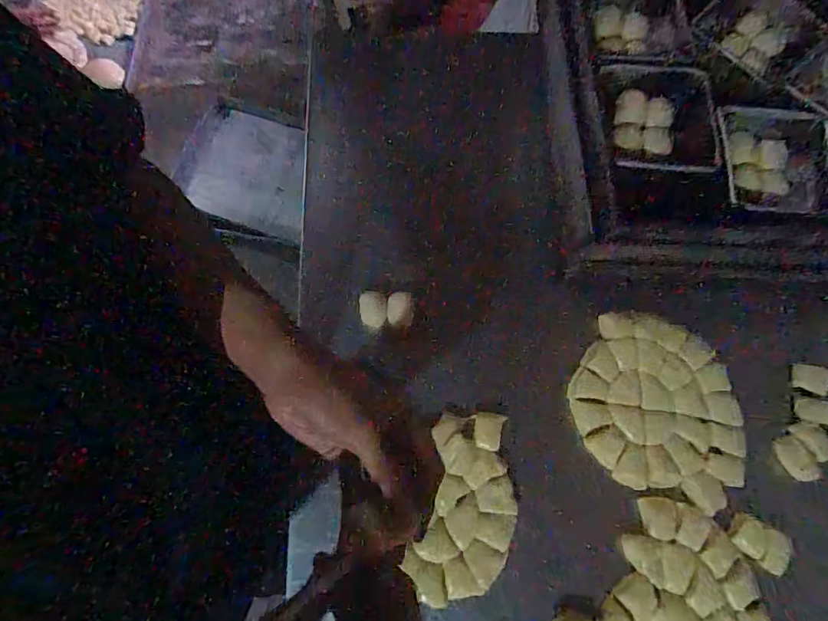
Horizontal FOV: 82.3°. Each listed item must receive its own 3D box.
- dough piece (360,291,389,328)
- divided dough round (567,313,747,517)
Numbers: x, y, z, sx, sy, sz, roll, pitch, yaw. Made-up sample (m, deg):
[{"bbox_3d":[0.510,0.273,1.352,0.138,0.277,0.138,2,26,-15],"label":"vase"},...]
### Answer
[{"bbox_3d":[-0.048,-0.001,0.554,0.032,0.018,0.036,5,72,3],"label":"dough piece"},{"bbox_3d":[0.266,0.102,0.508,0.181,0.023,0.176,0,72,1],"label":"divided dough round"}]

